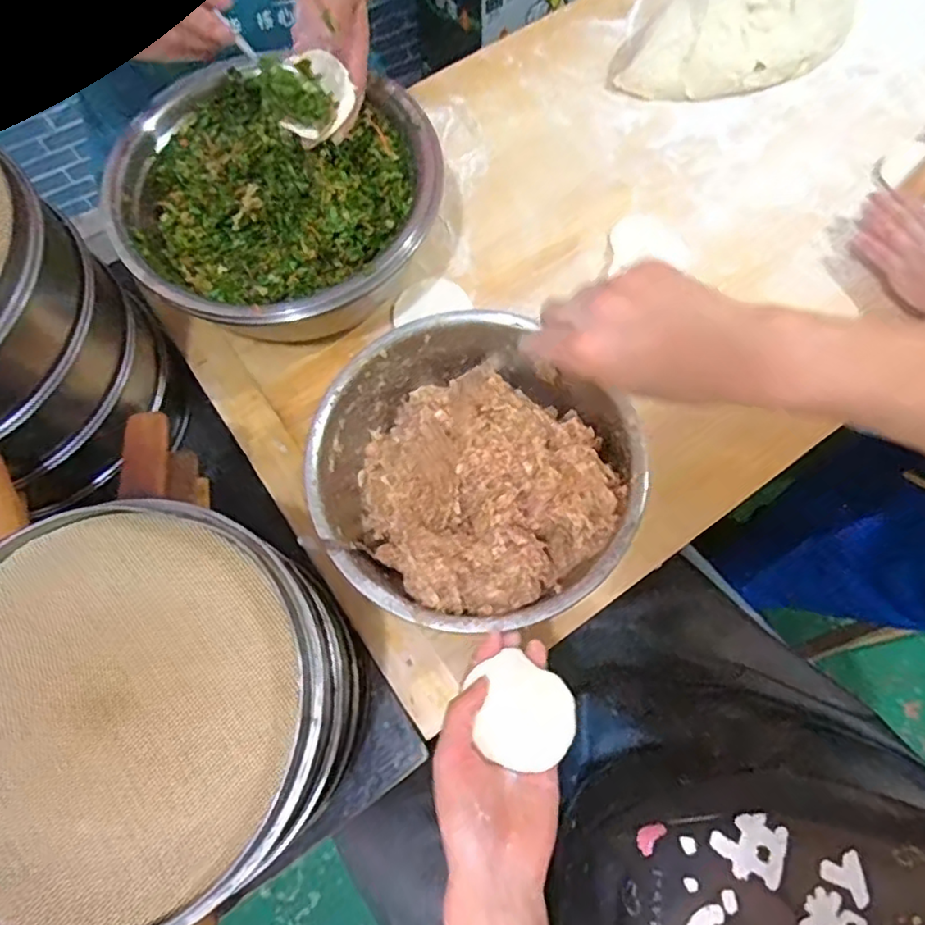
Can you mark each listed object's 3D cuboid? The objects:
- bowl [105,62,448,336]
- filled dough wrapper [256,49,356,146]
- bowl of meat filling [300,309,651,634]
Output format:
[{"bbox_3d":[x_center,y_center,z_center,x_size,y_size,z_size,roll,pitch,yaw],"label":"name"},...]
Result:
[{"bbox_3d":[-0.182,-0.252,0.624,0.249,0.118,0.280,43,77,14],"label":"bowl"},{"bbox_3d":[-0.128,-0.309,0.522,0.063,0.048,0.058,0,71,1],"label":"filled dough wrapper"},{"bbox_3d":[0.003,0.020,0.535,0.250,0.105,0.229,0,71,1],"label":"bowl of meat filling"}]

